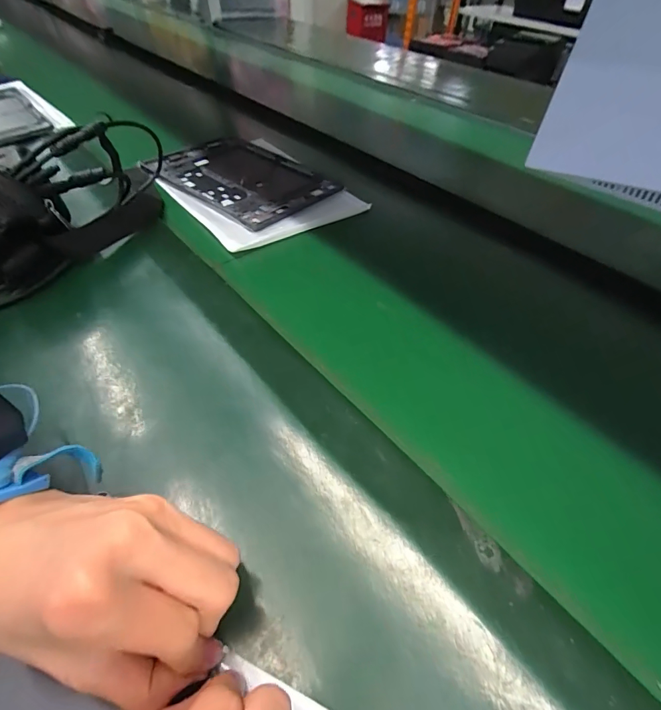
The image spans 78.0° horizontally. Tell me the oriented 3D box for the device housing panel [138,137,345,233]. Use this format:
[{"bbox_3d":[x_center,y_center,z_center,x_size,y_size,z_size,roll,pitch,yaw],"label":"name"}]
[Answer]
[{"bbox_3d":[-0.123,-0.251,0.579,0.249,0.019,0.170,32,55,25],"label":"device housing panel"}]

